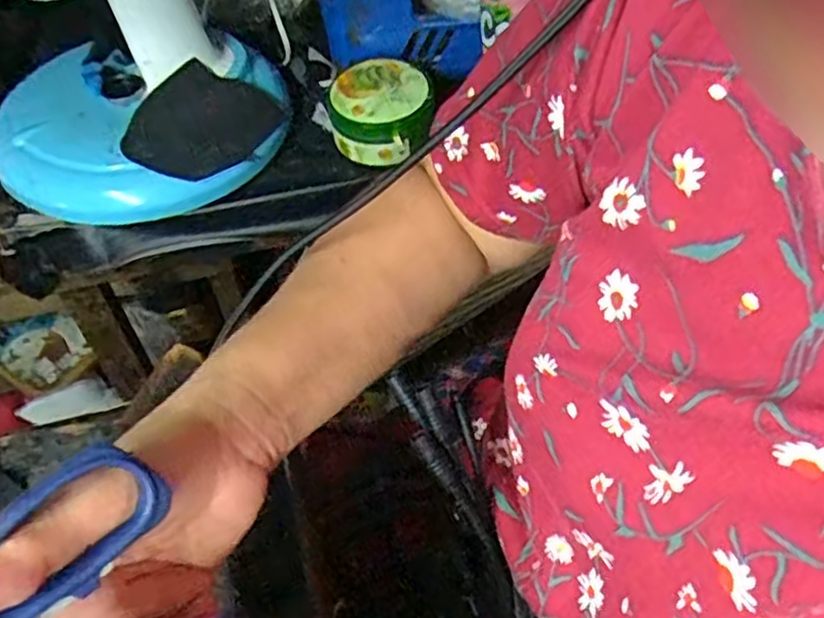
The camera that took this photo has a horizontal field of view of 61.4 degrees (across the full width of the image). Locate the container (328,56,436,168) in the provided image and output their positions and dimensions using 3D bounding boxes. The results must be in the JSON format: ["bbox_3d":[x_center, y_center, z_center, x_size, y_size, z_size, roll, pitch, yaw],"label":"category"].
[{"bbox_3d":[-0.030,-0.191,0.680,0.096,0.061,0.092,-2,51,3],"label":"container"}]

